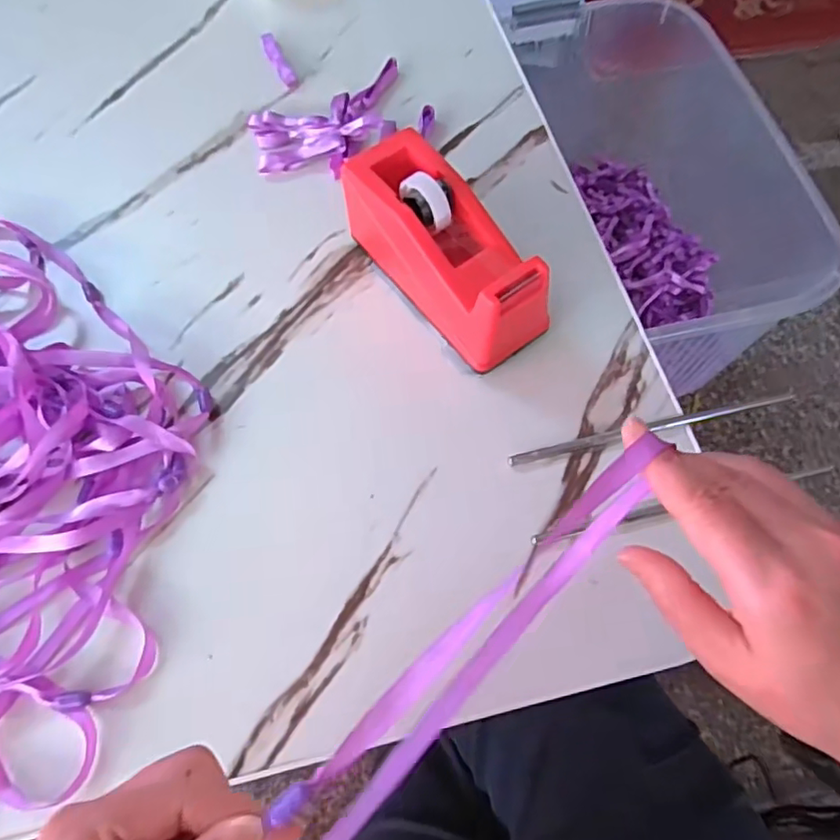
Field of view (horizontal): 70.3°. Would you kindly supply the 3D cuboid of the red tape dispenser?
[{"bbox_3d":[0.018,-0.108,0.382,0.063,0.072,0.151,-35,70,-15],"label":"red tape dispenser"}]

